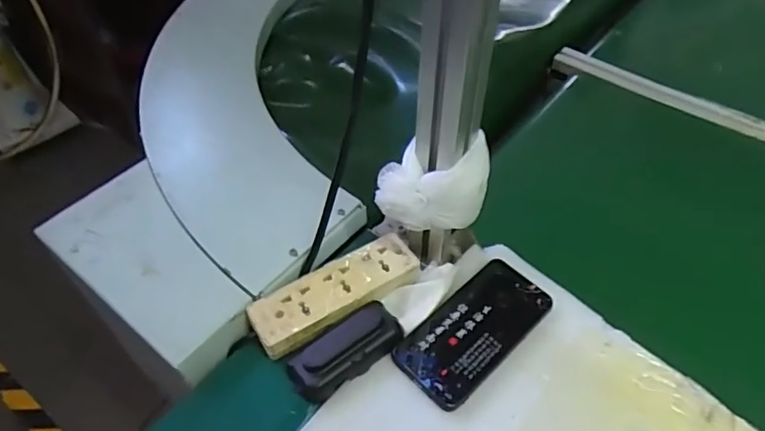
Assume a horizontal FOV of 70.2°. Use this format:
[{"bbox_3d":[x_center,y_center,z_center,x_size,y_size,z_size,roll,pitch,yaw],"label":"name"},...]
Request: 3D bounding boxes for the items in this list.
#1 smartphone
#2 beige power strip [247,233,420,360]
[{"bbox_3d":[0.086,0.105,0.508,0.156,0.006,0.077,-37,58,-28],"label":"smartphone"},{"bbox_3d":[-0.045,0.073,0.529,0.167,0.021,0.060,-28,54,-22],"label":"beige power strip"}]

